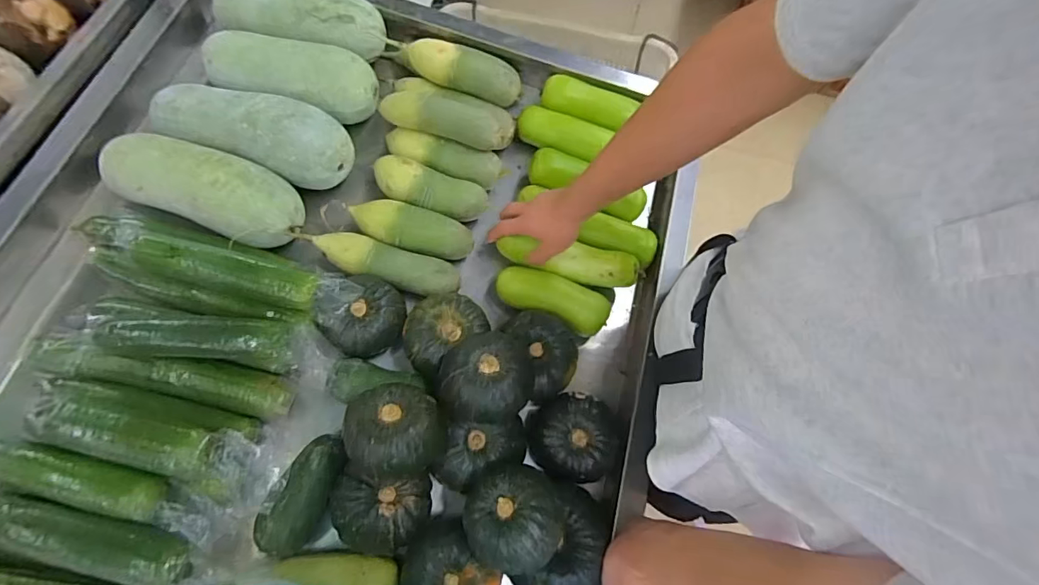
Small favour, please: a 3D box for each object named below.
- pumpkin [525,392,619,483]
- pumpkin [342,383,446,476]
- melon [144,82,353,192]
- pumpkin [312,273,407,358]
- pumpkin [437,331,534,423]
[{"bbox_3d":[0.068,0.184,0.617,0.108,0.071,0.105,1,68,-2],"label":"pumpkin"},{"bbox_3d":[-0.138,0.147,0.525,0.104,0.070,0.094,0,68,-2],"label":"pumpkin"},{"bbox_3d":[-0.355,-0.218,0.657,0.234,0.086,0.095,14,68,4],"label":"melon"},{"bbox_3d":[-0.199,0.025,0.609,0.101,0.059,0.091,-27,71,-12],"label":"pumpkin"},{"bbox_3d":[-0.039,0.100,0.554,0.102,0.082,0.095,1,68,-2],"label":"pumpkin"}]

